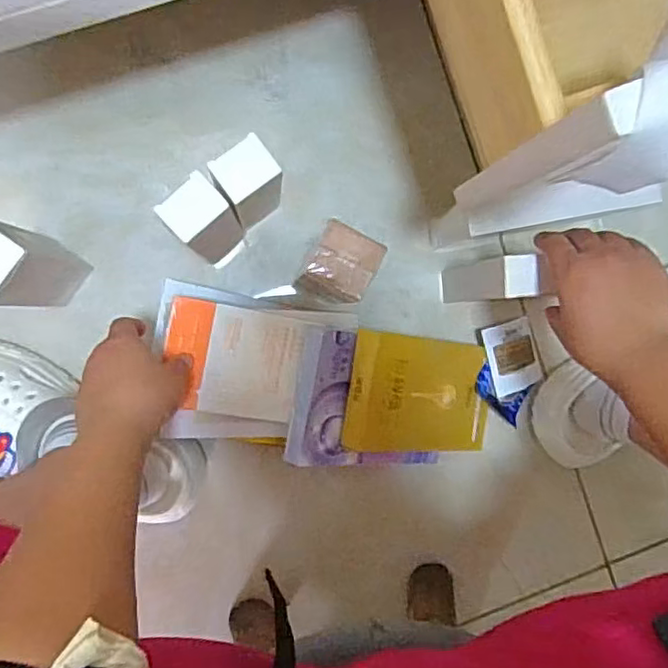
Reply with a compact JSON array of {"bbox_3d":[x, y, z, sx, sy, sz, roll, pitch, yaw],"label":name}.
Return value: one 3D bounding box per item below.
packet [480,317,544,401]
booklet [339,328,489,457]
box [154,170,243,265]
[{"bbox_3d":[0.186,0.023,0.648,0.068,0.008,0.072,-15,96,-30],"label":"packet"},{"bbox_3d":[0.085,0.058,0.594,0.168,0.016,0.107,6,97,-37],"label":"booklet"},{"bbox_3d":[-0.110,-0.095,0.544,0.046,0.156,0.039,-43,96,-3],"label":"box"}]

